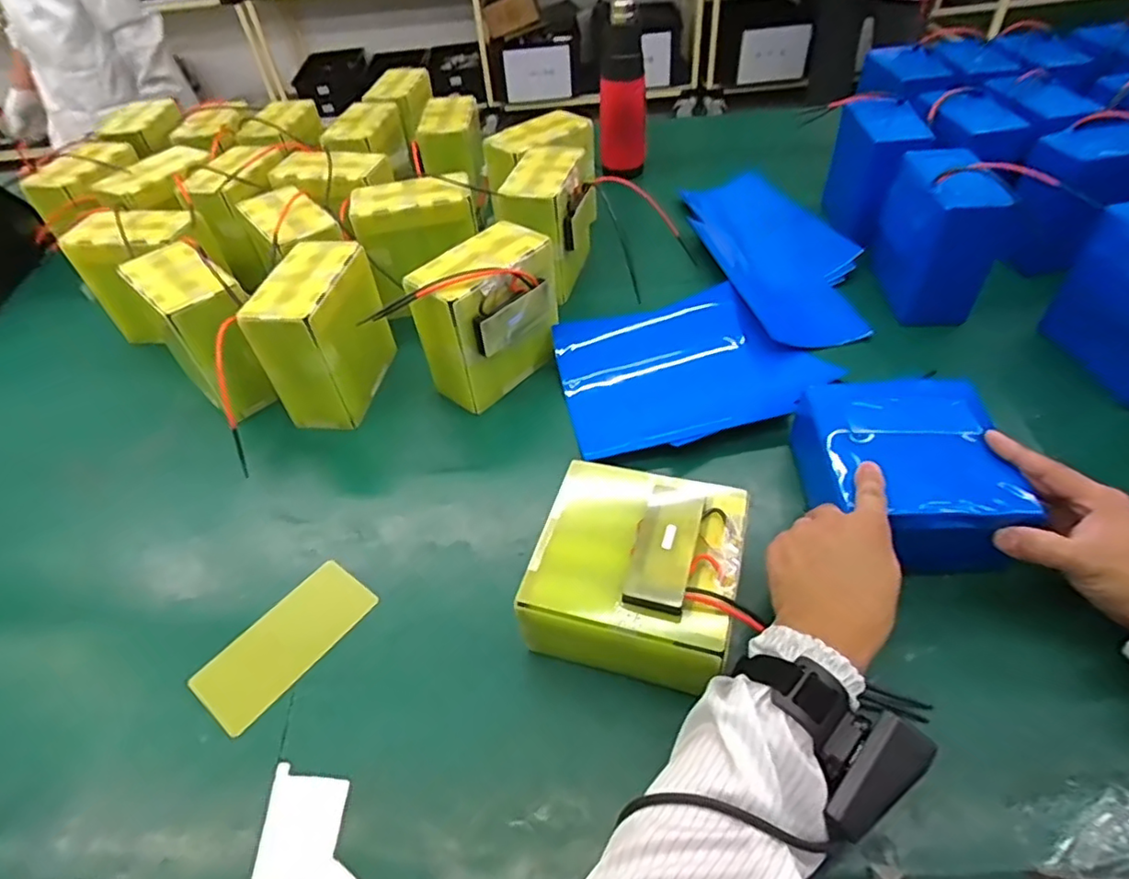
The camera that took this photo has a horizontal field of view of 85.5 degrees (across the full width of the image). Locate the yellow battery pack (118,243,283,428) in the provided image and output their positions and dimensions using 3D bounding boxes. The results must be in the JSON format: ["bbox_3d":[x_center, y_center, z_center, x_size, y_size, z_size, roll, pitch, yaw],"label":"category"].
[{"bbox_3d":[-0.386,-0.119,0.668,0.077,0.143,0.149,-36,54,-25],"label":"yellow battery pack"}]

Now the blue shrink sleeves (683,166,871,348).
[{"bbox_3d":[0.280,-0.258,0.806,0.181,0.040,0.387,-8,47,-2],"label":"blue shrink sleeves"}]

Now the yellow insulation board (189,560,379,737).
[{"bbox_3d":[-0.225,0.163,0.496,0.070,0.007,0.137,30,56,29],"label":"yellow insulation board"}]

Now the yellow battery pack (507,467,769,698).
[{"bbox_3d":[0.057,0.101,0.458,0.151,0.084,0.150,9,49,14],"label":"yellow battery pack"}]

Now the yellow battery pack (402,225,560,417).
[{"bbox_3d":[-0.078,-0.128,0.649,0.087,0.142,0.147,27,55,27],"label":"yellow battery pack"}]

